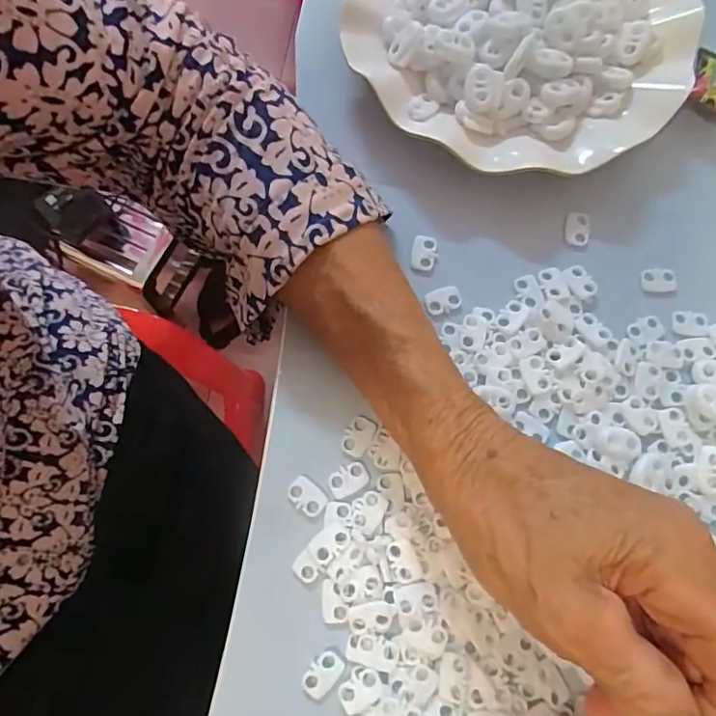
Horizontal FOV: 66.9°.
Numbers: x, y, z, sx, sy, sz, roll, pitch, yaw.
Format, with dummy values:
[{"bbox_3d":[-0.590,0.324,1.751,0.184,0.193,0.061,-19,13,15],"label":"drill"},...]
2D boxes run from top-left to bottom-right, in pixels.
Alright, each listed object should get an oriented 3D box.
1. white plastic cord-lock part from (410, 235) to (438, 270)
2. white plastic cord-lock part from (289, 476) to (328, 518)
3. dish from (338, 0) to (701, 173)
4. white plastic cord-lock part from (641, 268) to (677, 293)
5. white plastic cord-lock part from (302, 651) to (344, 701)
[{"bbox_3d":[0.034,-0.054,0.277,0.013,0.004,0.019,7,74,1],"label":"white plastic cord-lock part"},{"bbox_3d":[-0.023,0.063,0.244,0.018,0.004,0.013,36,76,9],"label":"white plastic cord-lock part"},{"bbox_3d":[0.087,-0.181,0.299,0.184,0.037,0.185,10,74,2],"label":"dish"},{"bbox_3d":[0.155,-0.040,0.278,0.019,0.004,0.012,-3,74,-2],"label":"white plastic cord-lock part"},{"bbox_3d":[-0.015,0.132,0.226,0.012,0.004,0.019,34,76,8],"label":"white plastic cord-lock part"}]

